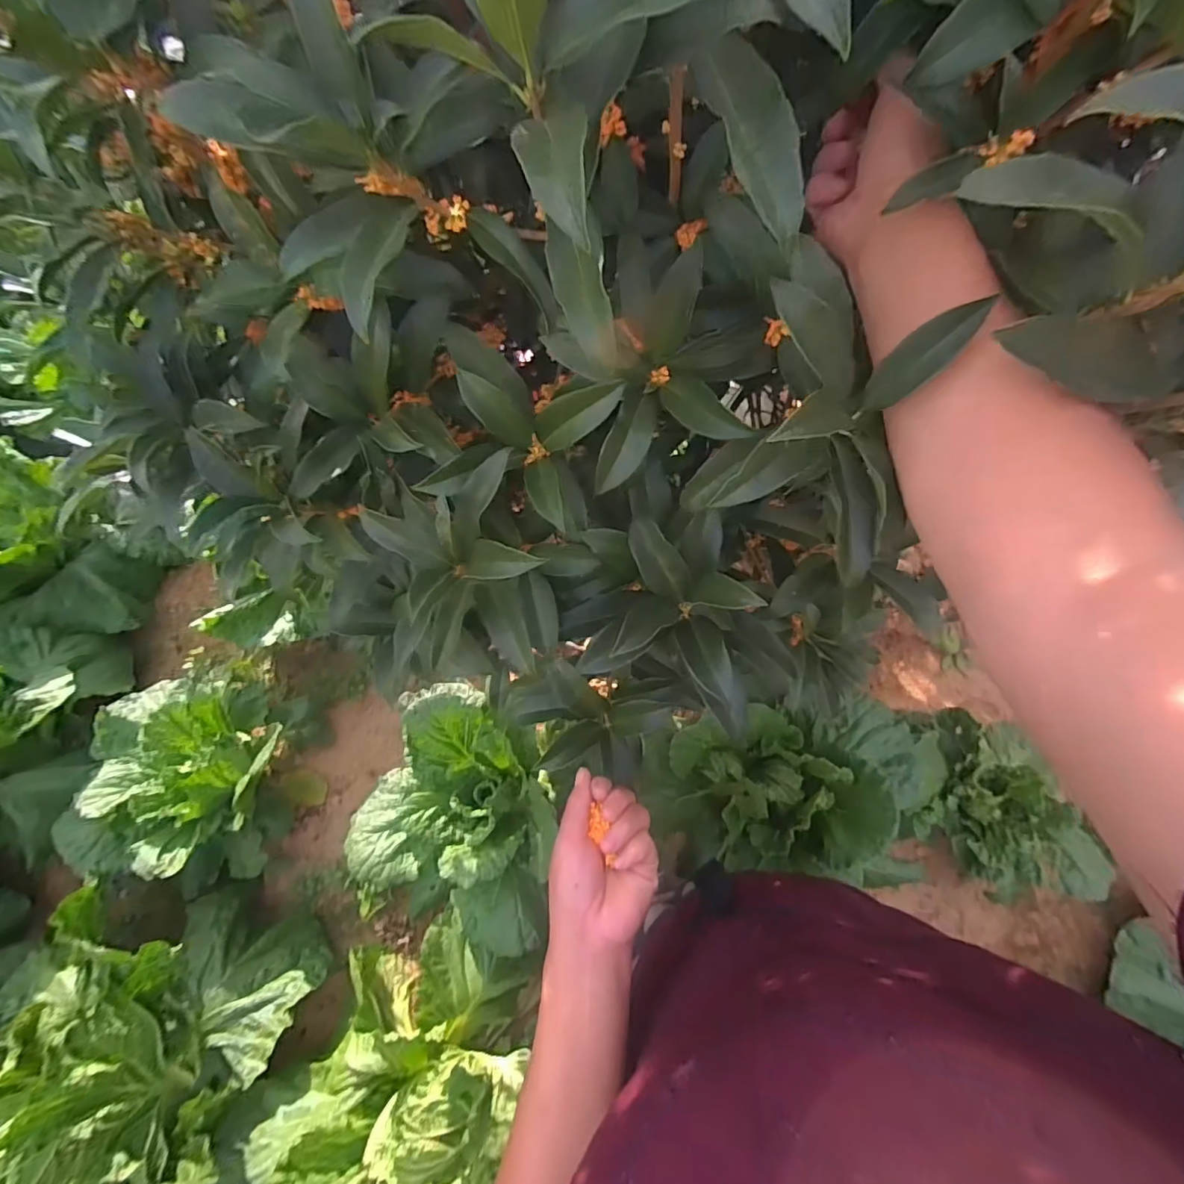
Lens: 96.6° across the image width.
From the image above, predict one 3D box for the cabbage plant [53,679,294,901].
[{"bbox_3d":[-0.879,0.418,1.185,0.400,0.234,0.436,1,66,1],"label":"cabbage plant"}]

